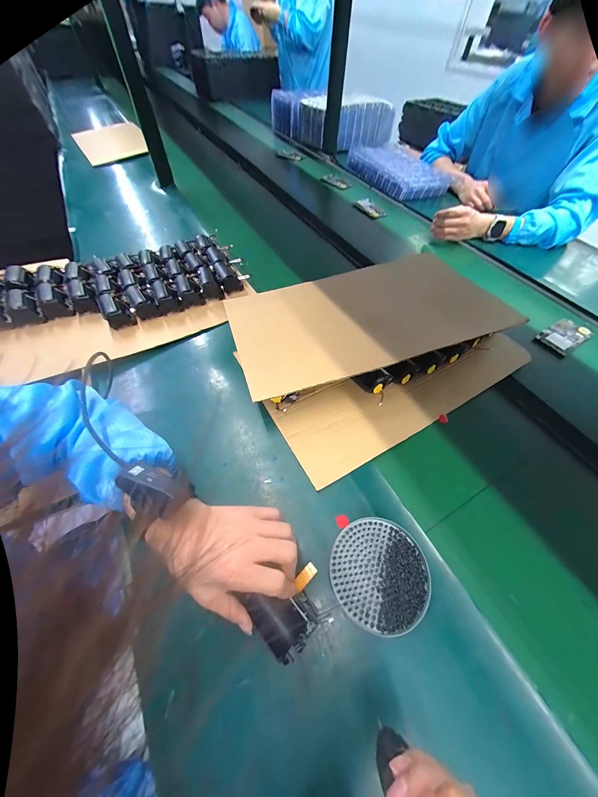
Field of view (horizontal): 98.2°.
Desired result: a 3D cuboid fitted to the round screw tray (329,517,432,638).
[{"bbox_3d":[0.096,0.210,0.316,0.112,0.026,0.110,0,59,-1],"label":"round screw tray"}]

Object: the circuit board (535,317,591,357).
[{"bbox_3d":[0.576,-0.136,0.560,0.108,0.009,0.065,-29,64,-17],"label":"circuit board"}]

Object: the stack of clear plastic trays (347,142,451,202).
[{"bbox_3d":[0.348,-0.790,0.918,0.194,0.094,0.374,-25,62,-15],"label":"stack of clear plastic trays"}]

